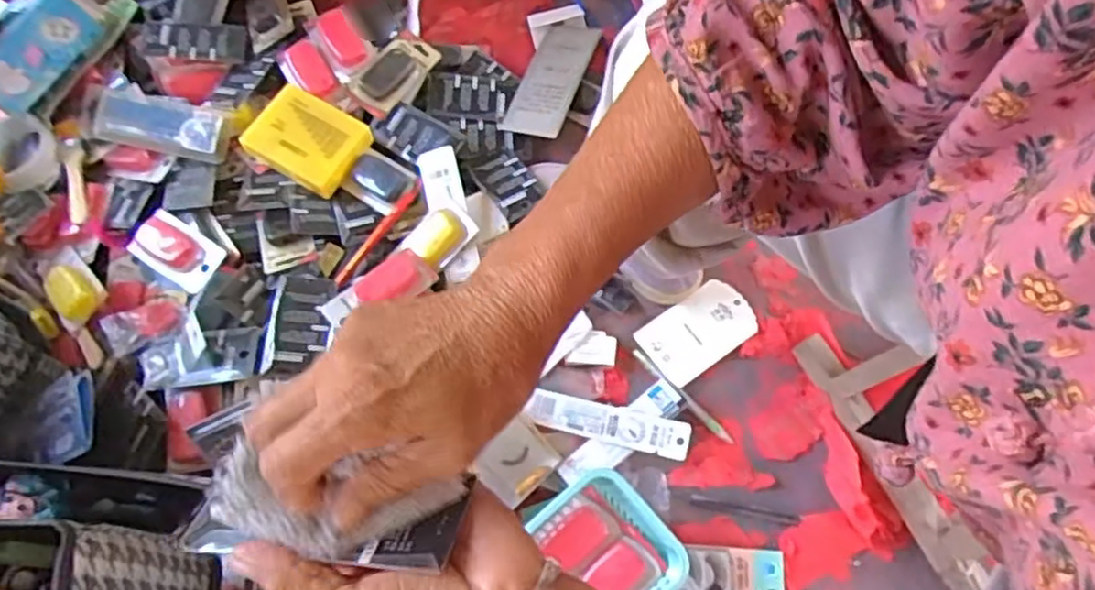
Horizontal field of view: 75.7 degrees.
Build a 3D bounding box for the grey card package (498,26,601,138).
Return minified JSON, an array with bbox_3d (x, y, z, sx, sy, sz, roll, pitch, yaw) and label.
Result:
[{"bbox_3d":[0.006,-0.265,0.854,0.076,0.013,0.176,13,62,18],"label":"grey card package"}]

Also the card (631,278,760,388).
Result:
[{"bbox_3d":[0.166,0.038,0.770,0.124,0.004,0.075,-34,78,-11],"label":"card"}]

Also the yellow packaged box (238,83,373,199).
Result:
[{"bbox_3d":[-0.265,-0.174,0.780,0.115,0.028,0.094,33,73,13],"label":"yellow packaged box"}]

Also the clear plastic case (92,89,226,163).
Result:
[{"bbox_3d":[-0.439,-0.192,0.800,0.153,0.020,0.060,15,89,4],"label":"clear plastic case"}]

